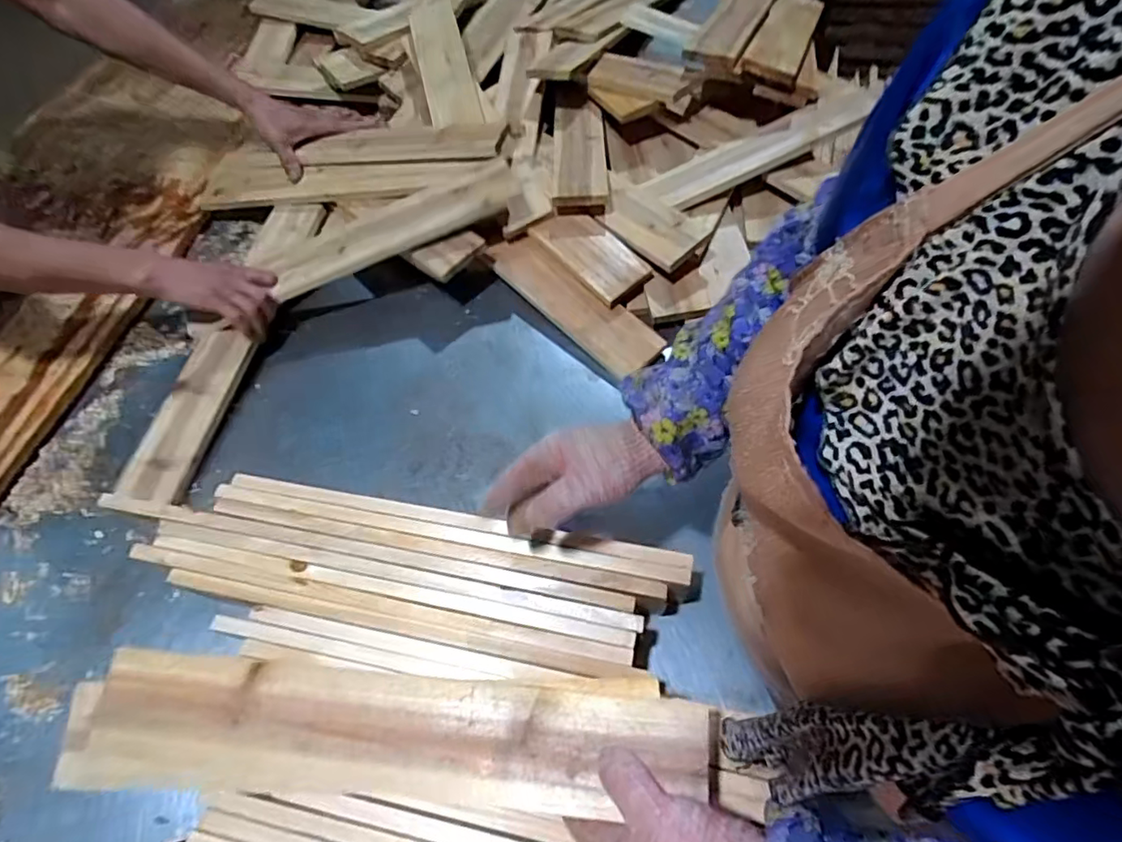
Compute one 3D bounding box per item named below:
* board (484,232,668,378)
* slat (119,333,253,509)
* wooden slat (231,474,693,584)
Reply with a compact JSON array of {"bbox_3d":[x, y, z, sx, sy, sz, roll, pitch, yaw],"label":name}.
[{"bbox_3d":[0.015,-0.167,0.798,0.073,0.020,0.280,-43,66,-7],"label":"board"},{"bbox_3d":[-0.471,-0.013,0.727,0.077,0.022,0.235,12,59,2],"label":"slat"},{"bbox_3d":[-0.110,0.100,0.583,0.472,0.010,0.027,9,57,9],"label":"wooden slat"}]

